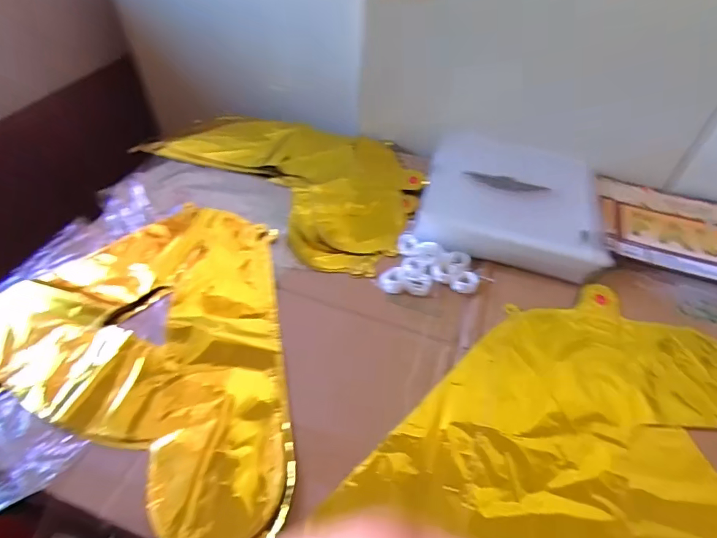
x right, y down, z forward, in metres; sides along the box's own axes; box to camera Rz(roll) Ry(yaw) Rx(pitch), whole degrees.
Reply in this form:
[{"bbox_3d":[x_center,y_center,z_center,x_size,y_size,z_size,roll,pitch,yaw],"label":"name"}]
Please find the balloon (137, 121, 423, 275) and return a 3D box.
[{"bbox_3d":[-0.101,-0.149,0.644,0.422,0.034,0.239,31,55,23],"label":"balloon"}]

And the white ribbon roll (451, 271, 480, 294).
[{"bbox_3d":[0.121,0.015,0.500,0.028,0.008,0.034,25,53,18],"label":"white ribbon roll"}]

